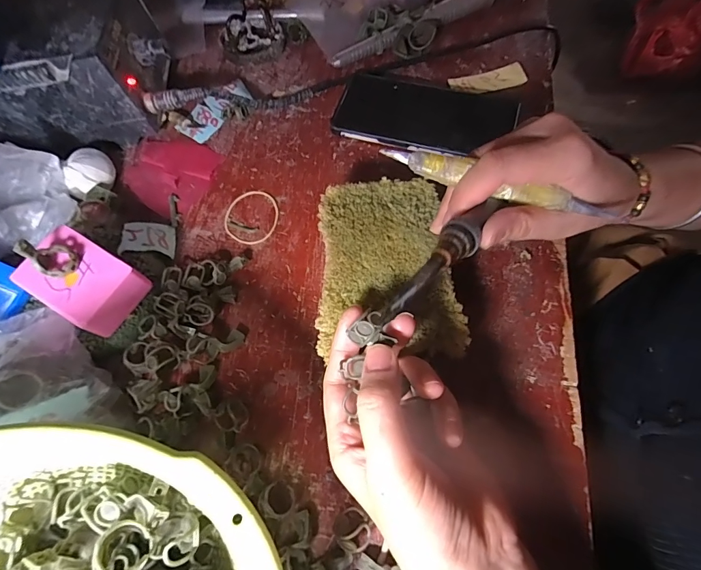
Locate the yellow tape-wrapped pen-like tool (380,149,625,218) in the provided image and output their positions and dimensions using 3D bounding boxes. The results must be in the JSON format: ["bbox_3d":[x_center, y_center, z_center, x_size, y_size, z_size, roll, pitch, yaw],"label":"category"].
[{"bbox_3d":[0.077,-0.068,0.236,0.116,0.012,0.013,19,69,6],"label":"yellow tape-wrapped pen-like tool"}]

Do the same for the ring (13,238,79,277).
[{"bbox_3d":[-0.190,-0.018,0.241,0.022,0.026,0.020,-1,67,2],"label":"ring"}]

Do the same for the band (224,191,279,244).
[{"bbox_3d":[-0.085,-0.059,0.327,0.046,0.004,0.051,8,68,5],"label":"band"}]

